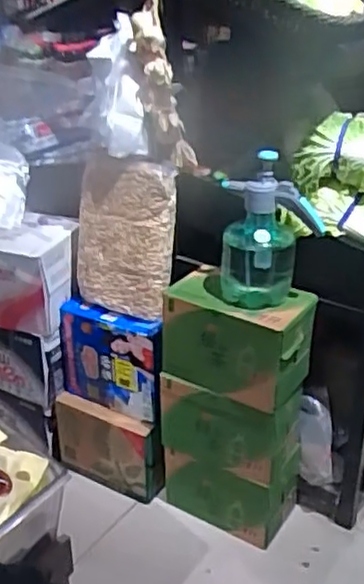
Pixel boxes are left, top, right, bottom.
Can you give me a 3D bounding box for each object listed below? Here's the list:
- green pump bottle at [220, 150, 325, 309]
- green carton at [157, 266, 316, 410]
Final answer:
[{"bbox_3d":[0.201,-0.130,1.560,0.222,0.325,0.145,1,28,4],"label":"green pump bottle"},{"bbox_3d":[0.129,0.106,1.640,0.339,0.237,0.178,17,33,29],"label":"green carton"}]

